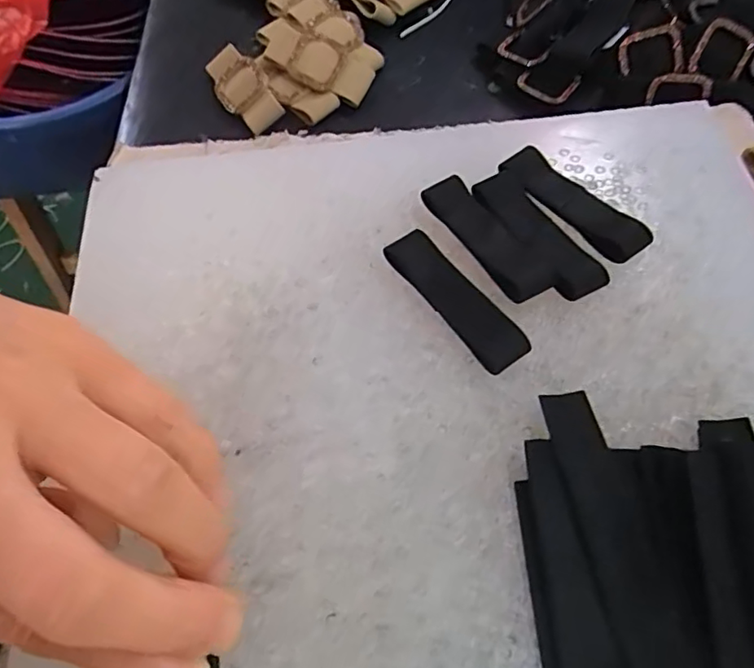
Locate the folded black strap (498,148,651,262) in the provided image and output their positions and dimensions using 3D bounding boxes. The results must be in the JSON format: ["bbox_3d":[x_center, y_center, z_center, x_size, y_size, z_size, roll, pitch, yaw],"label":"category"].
[{"bbox_3d":[0.072,-0.049,0.206,0.019,0.006,0.058,-40,66,-16],"label":"folded black strap"}]

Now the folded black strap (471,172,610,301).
[{"bbox_3d":[0.057,-0.036,0.200,0.016,0.004,0.057,-31,64,-12],"label":"folded black strap"}]

